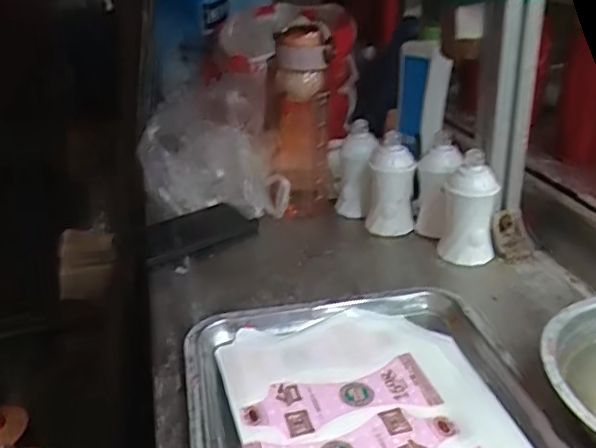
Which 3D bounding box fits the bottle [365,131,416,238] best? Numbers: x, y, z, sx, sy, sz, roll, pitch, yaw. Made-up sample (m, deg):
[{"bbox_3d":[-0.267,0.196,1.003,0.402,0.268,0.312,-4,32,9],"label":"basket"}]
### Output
[{"bbox_3d":[0.110,-0.047,0.712,0.053,0.107,0.047,7,28,18],"label":"bottle"}]

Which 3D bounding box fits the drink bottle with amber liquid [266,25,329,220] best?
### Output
[{"bbox_3d":[0.001,-0.120,0.741,0.076,0.224,0.072,-4,26,-4],"label":"drink bottle with amber liquid"}]

